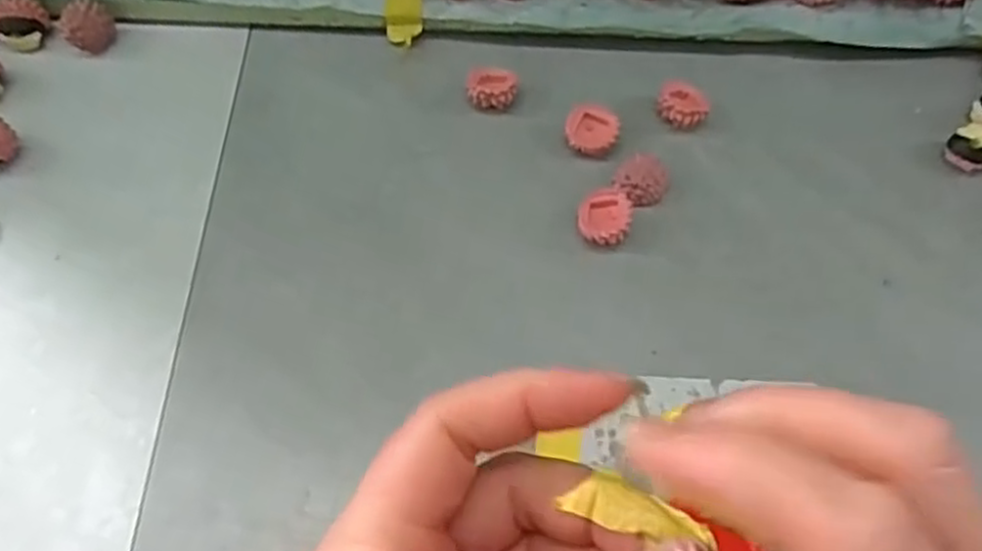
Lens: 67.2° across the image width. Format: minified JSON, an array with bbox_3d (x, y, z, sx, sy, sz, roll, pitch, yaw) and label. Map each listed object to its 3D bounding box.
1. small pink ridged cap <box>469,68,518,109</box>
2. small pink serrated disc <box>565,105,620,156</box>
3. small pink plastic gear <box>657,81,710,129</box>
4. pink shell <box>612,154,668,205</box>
[{"bbox_3d":[0.001,-0.074,0.295,0.019,0.012,0.014,6,62,3],"label":"small pink ridged cap"},{"bbox_3d":[0.039,-0.055,0.286,0.020,0.010,0.018,10,62,5],"label":"small pink serrated disc"},{"bbox_3d":[0.076,-0.068,0.291,0.019,0.010,0.021,9,62,4],"label":"small pink plastic gear"},{"bbox_3d":[0.056,-0.035,0.275,0.019,0.007,0.019,0,62,0],"label":"pink shell"}]

